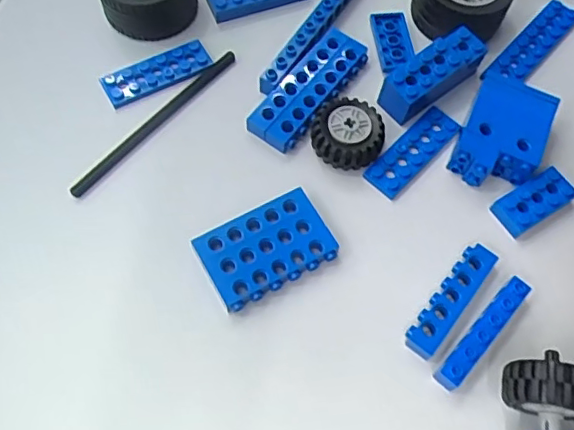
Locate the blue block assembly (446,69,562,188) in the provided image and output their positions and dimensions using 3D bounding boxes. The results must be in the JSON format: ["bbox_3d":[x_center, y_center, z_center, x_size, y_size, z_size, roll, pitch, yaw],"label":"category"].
[{"bbox_3d":[0.092,-0.037,0.239,0.032,0.016,0.057,26,67,10],"label":"blue block assembly"}]

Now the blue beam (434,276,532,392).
[{"bbox_3d":[0.071,0.042,0.205,0.008,0.009,0.048,41,70,16],"label":"blue beam"}]

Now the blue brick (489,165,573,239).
[{"bbox_3d":[0.100,-0.006,0.229,0.031,0.008,0.016,-28,69,-14],"label":"blue brick"}]

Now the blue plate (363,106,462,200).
[{"bbox_3d":[0.053,-0.028,0.240,0.017,0.004,0.048,42,70,16],"label":"blue plate"}]

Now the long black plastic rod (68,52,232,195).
[{"bbox_3d":[-0.055,-0.041,0.242,0.005,0.005,0.093,37,69,14],"label":"long black plastic rod"}]

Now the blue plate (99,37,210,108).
[{"bbox_3d":[-0.058,-0.064,0.251,0.047,0.007,0.016,-29,69,-15],"label":"blue plate"}]

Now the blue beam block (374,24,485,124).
[{"bbox_3d":[0.062,-0.060,0.247,0.053,0.021,0.020,-38,72,-18],"label":"blue beam block"}]

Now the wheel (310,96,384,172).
[{"bbox_3d":[0.025,-0.034,0.236,0.028,0.013,0.029,1,65,-2],"label":"wheel"}]

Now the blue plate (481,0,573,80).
[{"bbox_3d":[0.116,-0.081,0.267,0.016,0.004,0.061,41,70,15],"label":"blue plate"}]

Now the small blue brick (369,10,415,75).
[{"bbox_3d":[0.049,-0.081,0.264,0.017,0.004,0.034,-7,65,-5],"label":"small blue brick"}]

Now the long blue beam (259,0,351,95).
[{"bbox_3d":[0.017,-0.092,0.263,0.010,0.010,0.096,29,67,11],"label":"long blue beam"}]

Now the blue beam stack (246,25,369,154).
[{"bbox_3d":[0.010,-0.056,0.248,0.023,0.007,0.065,35,68,14],"label":"blue beam stack"}]

